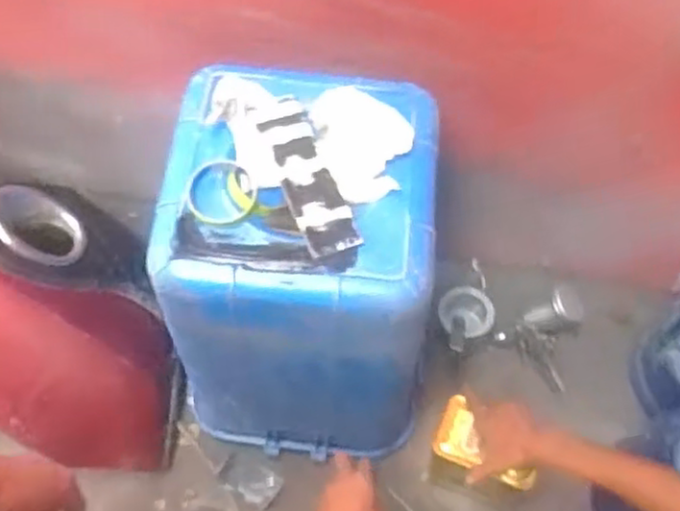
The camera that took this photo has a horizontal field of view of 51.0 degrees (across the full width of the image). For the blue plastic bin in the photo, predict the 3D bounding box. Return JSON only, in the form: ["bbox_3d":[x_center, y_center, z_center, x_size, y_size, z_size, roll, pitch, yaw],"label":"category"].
[{"bbox_3d":[-0.068,0.059,1.123,0.377,0.621,0.360,-2,60,-5],"label":"blue plastic bin"}]

